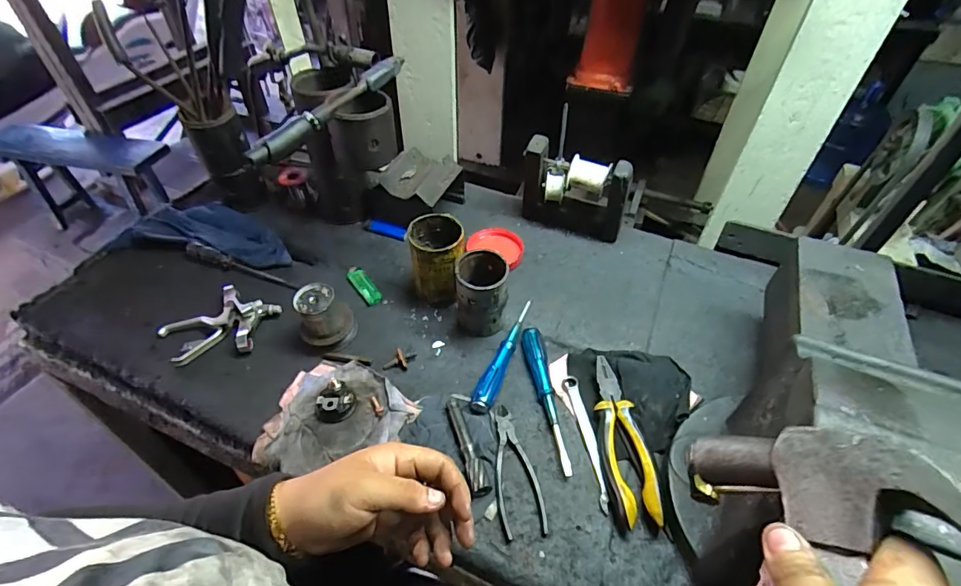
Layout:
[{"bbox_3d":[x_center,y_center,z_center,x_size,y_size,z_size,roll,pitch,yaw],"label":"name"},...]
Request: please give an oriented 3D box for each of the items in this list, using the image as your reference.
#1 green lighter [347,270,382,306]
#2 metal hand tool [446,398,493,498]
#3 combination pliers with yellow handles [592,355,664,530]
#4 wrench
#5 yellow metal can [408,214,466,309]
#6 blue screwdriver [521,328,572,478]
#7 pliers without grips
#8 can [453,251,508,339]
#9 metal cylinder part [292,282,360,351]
[{"bbox_3d":[-0.176,-0.010,0.708,0.025,0.010,0.076,-29,54,-23],"label":"green lighter"},{"bbox_3d":[-0.015,0.171,0.531,0.021,0.020,0.119,-13,49,-11],"label":"metal hand tool"},{"bbox_3d":[0.159,0.161,0.535,0.045,0.028,0.198,-2,48,-2],"label":"combination pliers with yellow handles"},{"bbox_3d":[0.125,0.167,0.543,0.018,0.008,0.166,-6,48,-5],"label":"wrench"},{"bbox_3d":[-0.060,-0.044,0.667,0.071,0.114,0.077,0,48,0],"label":"yellow metal can"},{"bbox_3d":[0.080,0.126,0.576,0.027,0.021,0.195,-5,48,-4],"label":"blue screwdriver"},{"bbox_3d":[0.036,0.191,0.516,0.046,0.012,0.144,-8,48,-6],"label":"pliers without grips"},{"bbox_3d":[0.002,0.004,0.631,0.065,0.107,0.065,0,48,0],"label":"can"},{"bbox_3d":[-0.210,0.033,0.630,0.071,0.074,0.067,0,48,0],"label":"metal cylinder part"}]

